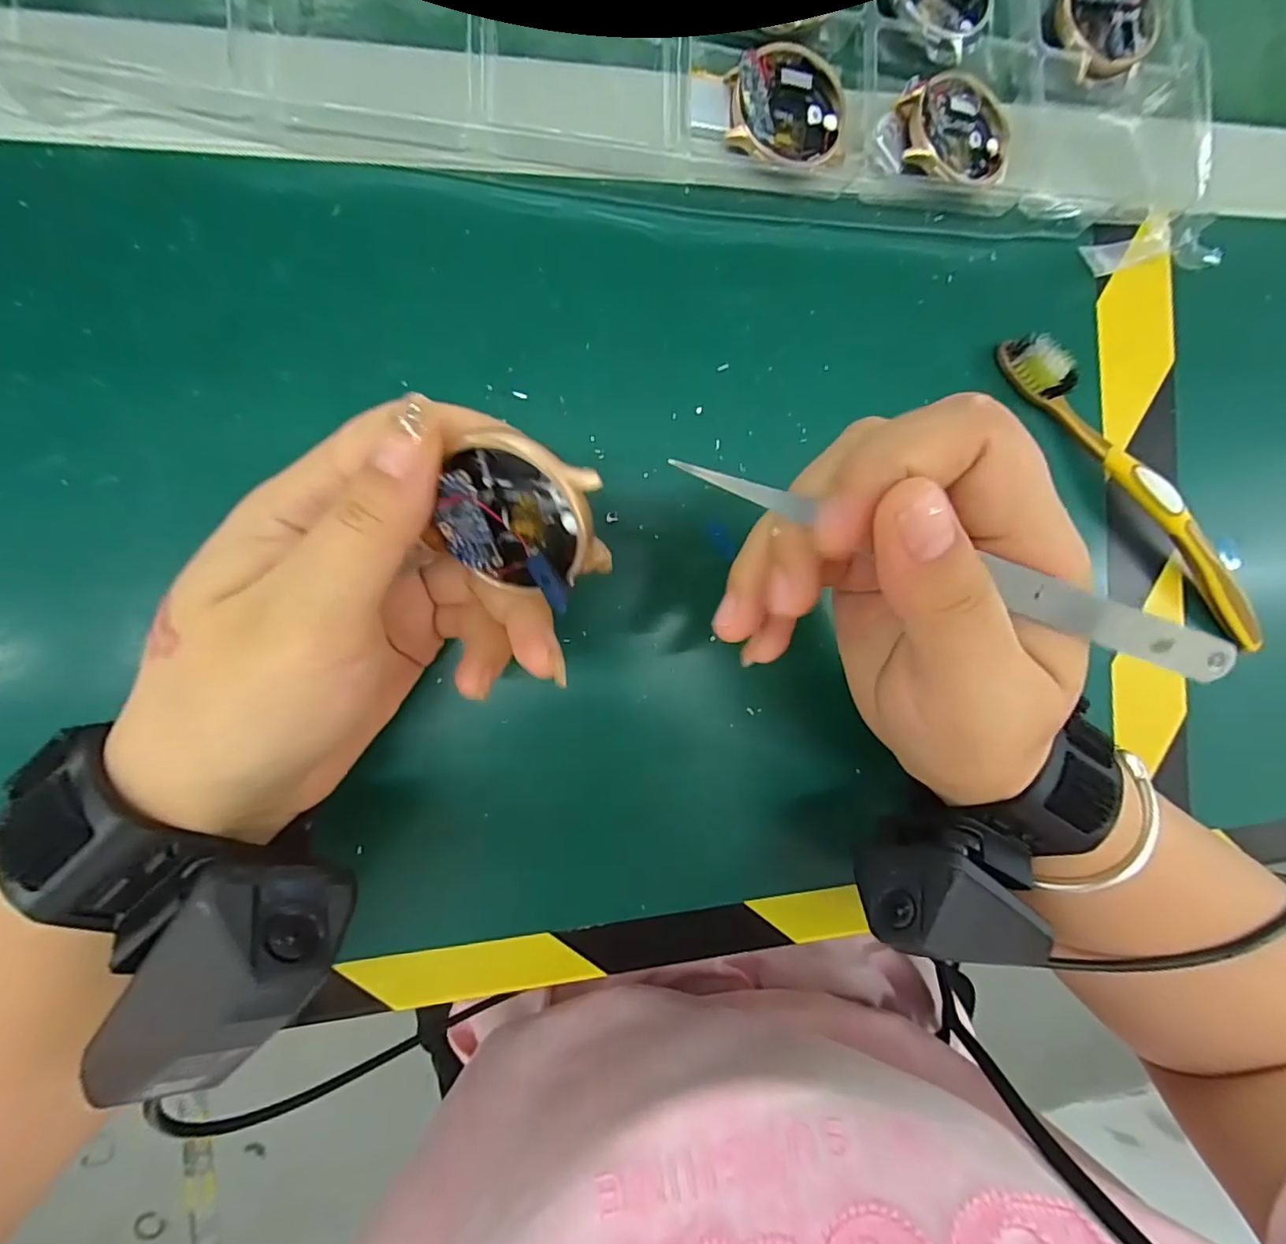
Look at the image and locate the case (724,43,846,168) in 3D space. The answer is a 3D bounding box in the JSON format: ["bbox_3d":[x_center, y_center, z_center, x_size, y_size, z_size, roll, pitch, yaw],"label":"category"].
[{"bbox_3d":[0.055,-0.195,0.213,0.045,0.012,0.043,-3,92,-9],"label":"case"}]

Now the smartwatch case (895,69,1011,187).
[{"bbox_3d":[0.125,-0.195,0.225,0.047,0.012,0.043,-12,94,-9],"label":"smartwatch case"}]

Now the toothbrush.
[{"bbox_3d":[0.216,-0.053,0.243,0.178,0.021,0.013,45,84,-8],"label":"toothbrush"}]

